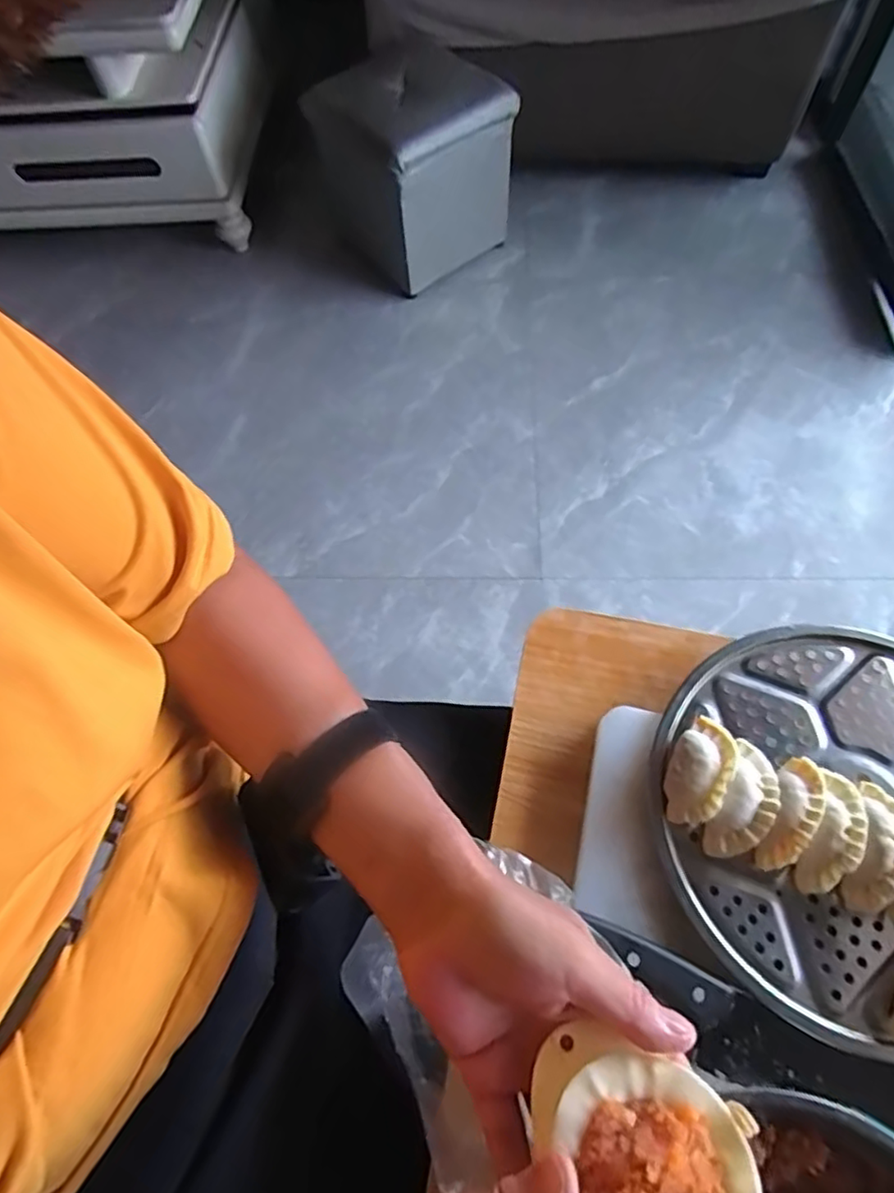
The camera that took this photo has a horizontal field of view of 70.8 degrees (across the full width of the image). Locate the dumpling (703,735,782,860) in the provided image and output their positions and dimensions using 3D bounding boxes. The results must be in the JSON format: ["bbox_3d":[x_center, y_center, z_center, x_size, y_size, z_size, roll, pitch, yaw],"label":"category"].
[{"bbox_3d":[0.197,0.134,0.414,0.031,0.019,0.078,26,67,12],"label":"dumpling"}]

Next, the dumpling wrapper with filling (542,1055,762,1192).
[{"bbox_3d":[0.078,0.212,0.231,0.074,0.017,0.066,26,67,12],"label":"dumpling wrapper with filling"}]

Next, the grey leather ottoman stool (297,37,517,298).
[{"bbox_3d":[-0.079,-1.008,1.481,0.351,0.347,0.373,-38,68,-16],"label":"grey leather ottoman stool"}]

